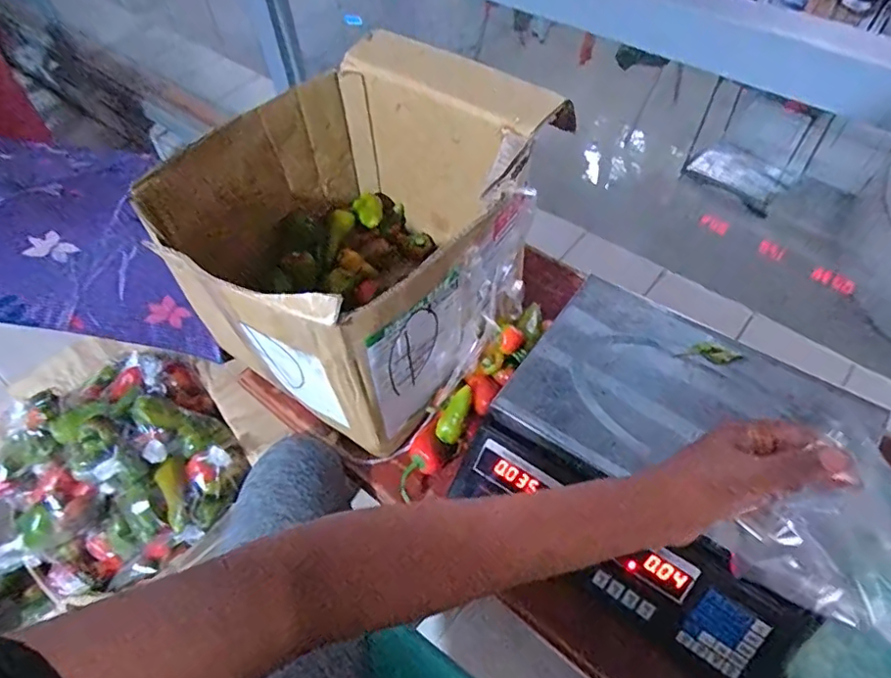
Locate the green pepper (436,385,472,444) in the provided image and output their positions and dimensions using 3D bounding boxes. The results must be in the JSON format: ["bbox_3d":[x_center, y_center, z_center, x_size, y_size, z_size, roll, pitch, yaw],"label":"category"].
[{"bbox_3d":[0.011,0.089,0.664,0.030,0.029,0.068,19,73,16],"label":"green pepper"}]

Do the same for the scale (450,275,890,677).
[{"bbox_3d":[0.231,0.124,0.599,0.342,0.099,0.307,30,62,22],"label":"scale"}]

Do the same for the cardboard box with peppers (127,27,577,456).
[{"bbox_3d":[-0.093,-0.127,0.697,0.413,0.254,0.370,-36,61,-20],"label":"cardboard box with peppers"}]

